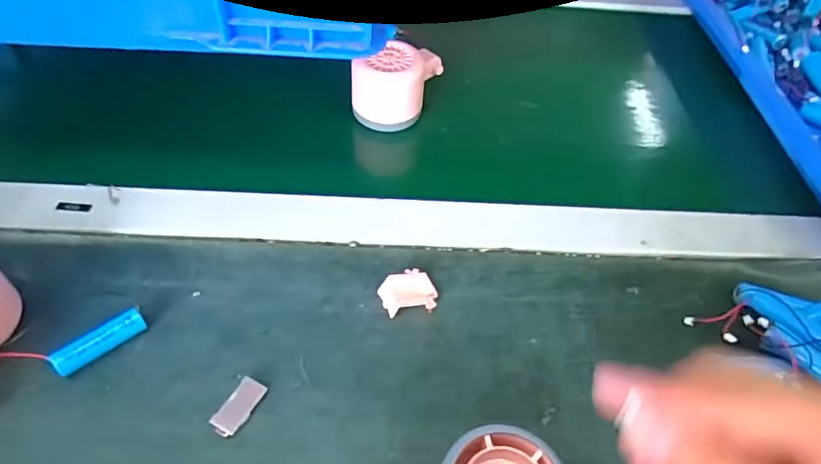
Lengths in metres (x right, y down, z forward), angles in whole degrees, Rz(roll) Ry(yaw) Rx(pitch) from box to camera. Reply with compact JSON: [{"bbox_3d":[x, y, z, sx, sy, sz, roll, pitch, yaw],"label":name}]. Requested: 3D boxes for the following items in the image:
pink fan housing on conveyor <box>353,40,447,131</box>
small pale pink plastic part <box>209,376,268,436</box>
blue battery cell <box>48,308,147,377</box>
[{"bbox_3d":[-0.011,-0.127,0.461,0.057,0.054,0.067,18,52,11],"label":"pink fan housing on conveyor"},{"bbox_3d":[-0.093,0.094,0.297,0.016,0.004,0.032,23,53,14],"label":"small pale pink plastic part"},{"bbox_3d":[-0.174,0.063,0.310,0.048,0.014,0.012,-32,59,-26],"label":"blue battery cell"}]

